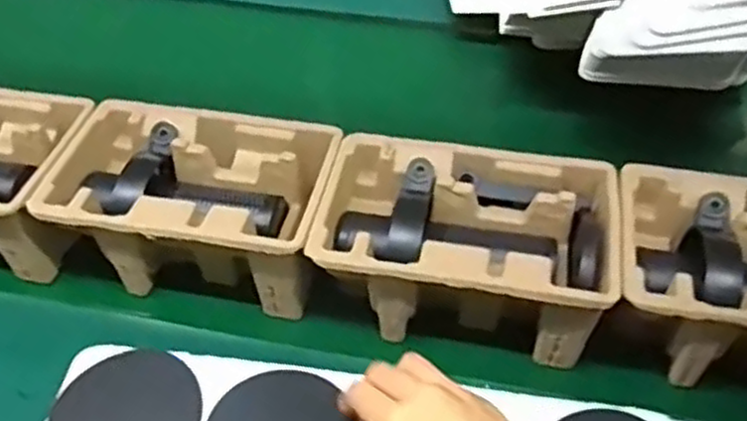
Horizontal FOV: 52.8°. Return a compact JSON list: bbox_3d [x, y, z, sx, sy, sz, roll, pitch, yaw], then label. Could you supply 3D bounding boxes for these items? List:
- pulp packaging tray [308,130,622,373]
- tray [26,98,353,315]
[{"bbox_3d":[0.073,0.023,0.612,0.223,0.093,0.146,9,50,7],"label":"pulp packaging tray"},{"bbox_3d":[-0.151,-0.009,0.653,0.223,0.098,0.148,8,50,6],"label":"tray"}]

